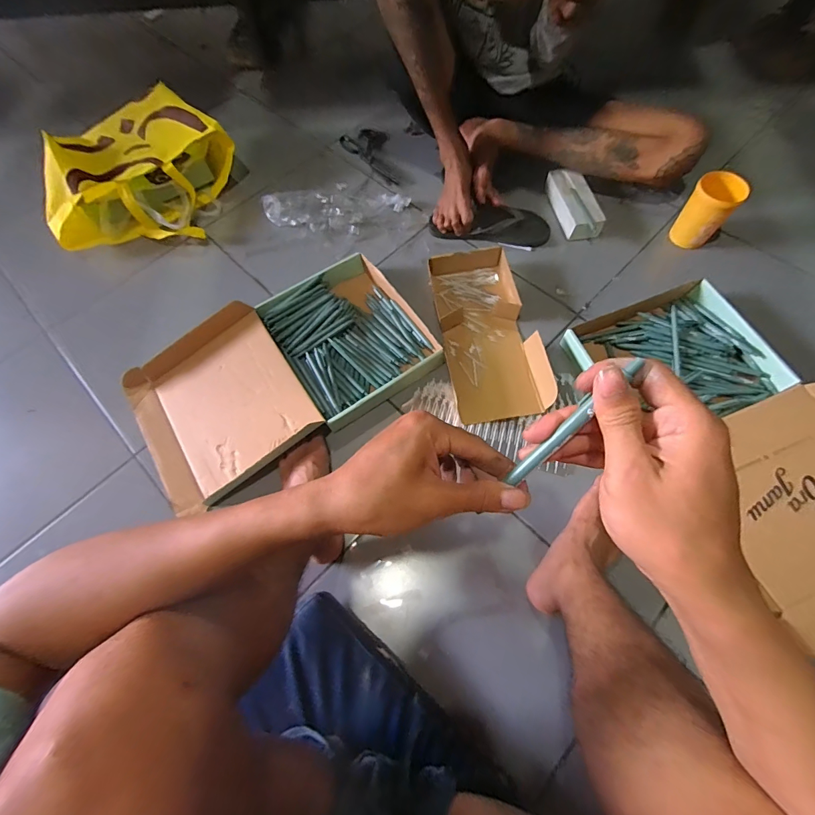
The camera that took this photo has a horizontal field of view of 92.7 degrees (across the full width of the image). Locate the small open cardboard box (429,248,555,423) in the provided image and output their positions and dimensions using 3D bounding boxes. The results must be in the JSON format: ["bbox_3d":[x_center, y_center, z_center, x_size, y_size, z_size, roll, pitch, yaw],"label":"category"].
[{"bbox_3d":[0.155,-0.155,0.776,0.181,0.049,0.365,-11,66,-2],"label":"small open cardboard box"}]

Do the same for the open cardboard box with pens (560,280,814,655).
[{"bbox_3d":[0.554,0.029,0.651,0.324,0.106,0.559,-26,67,-8],"label":"open cardboard box with pens"}]

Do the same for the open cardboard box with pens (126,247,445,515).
[{"bbox_3d":[-0.242,-0.072,0.744,0.559,0.066,0.321,-32,68,-11],"label":"open cardboard box with pens"}]

